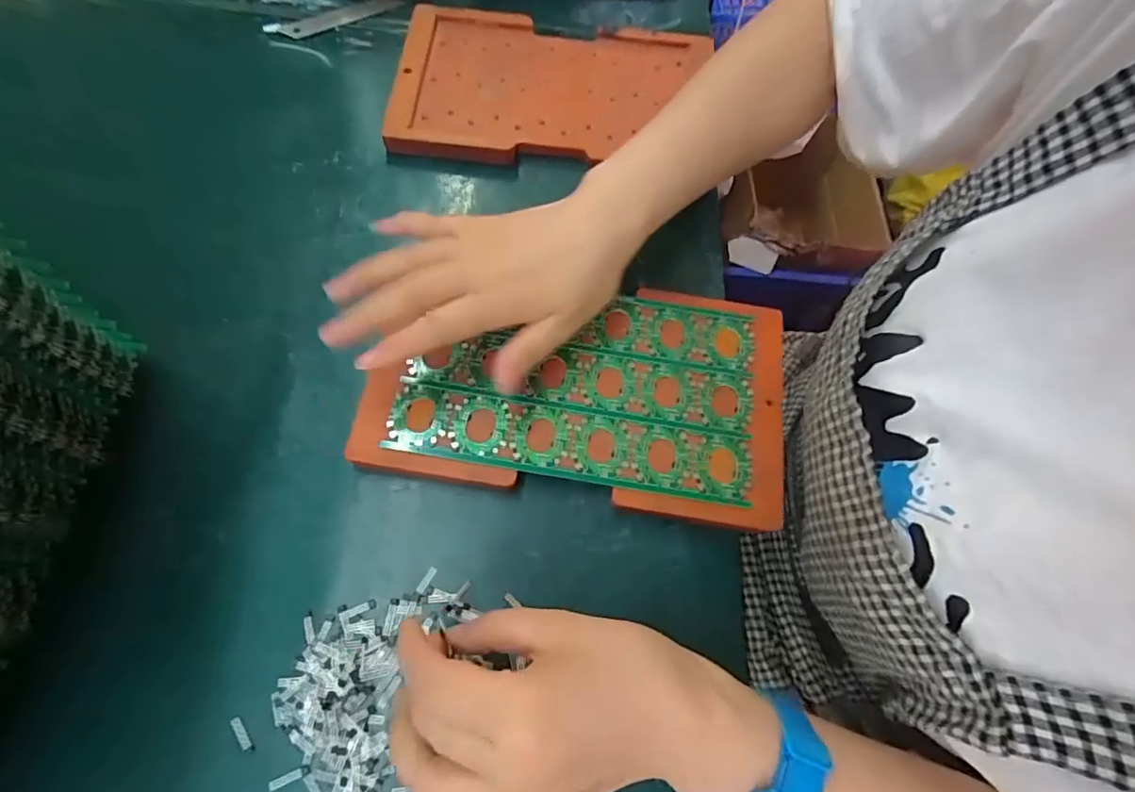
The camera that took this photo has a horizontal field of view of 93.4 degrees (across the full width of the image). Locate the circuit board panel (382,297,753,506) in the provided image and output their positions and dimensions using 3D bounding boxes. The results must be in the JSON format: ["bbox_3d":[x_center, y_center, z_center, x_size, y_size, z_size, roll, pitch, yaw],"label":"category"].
[{"bbox_3d":[0.009,-0.010,0.313,0.198,0.004,0.117,9,68,0],"label":"circuit board panel"}]

